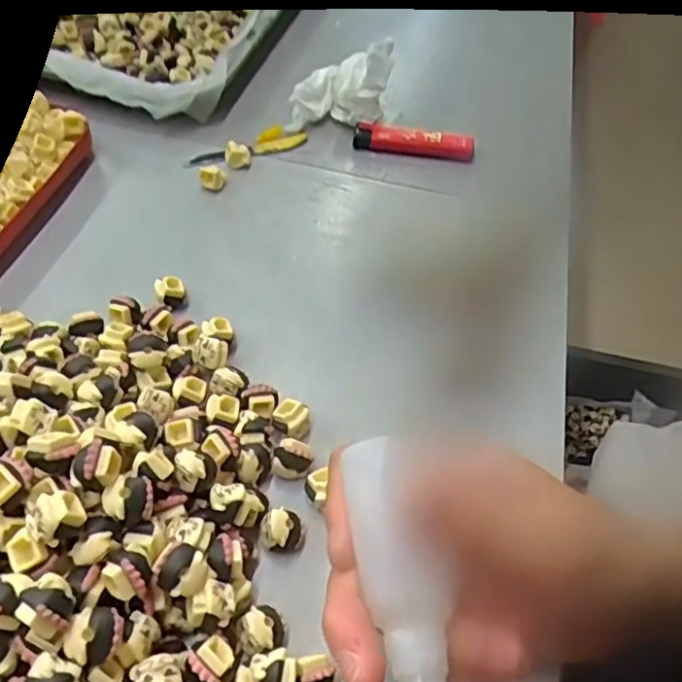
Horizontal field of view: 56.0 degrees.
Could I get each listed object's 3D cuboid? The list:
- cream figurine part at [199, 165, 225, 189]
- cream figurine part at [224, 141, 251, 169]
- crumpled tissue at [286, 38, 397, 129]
[{"bbox_3d":[-0.078,-0.099,0.388,0.015,0.009,0.011,-7,53,-10],"label":"cream figurine part"},{"bbox_3d":[-0.065,-0.118,0.405,0.015,0.013,0.011,-7,53,-10],"label":"cream figurine part"},{"bbox_3d":[-0.002,-0.175,0.436,0.071,0.042,0.044,-5,53,-9],"label":"crumpled tissue"}]

